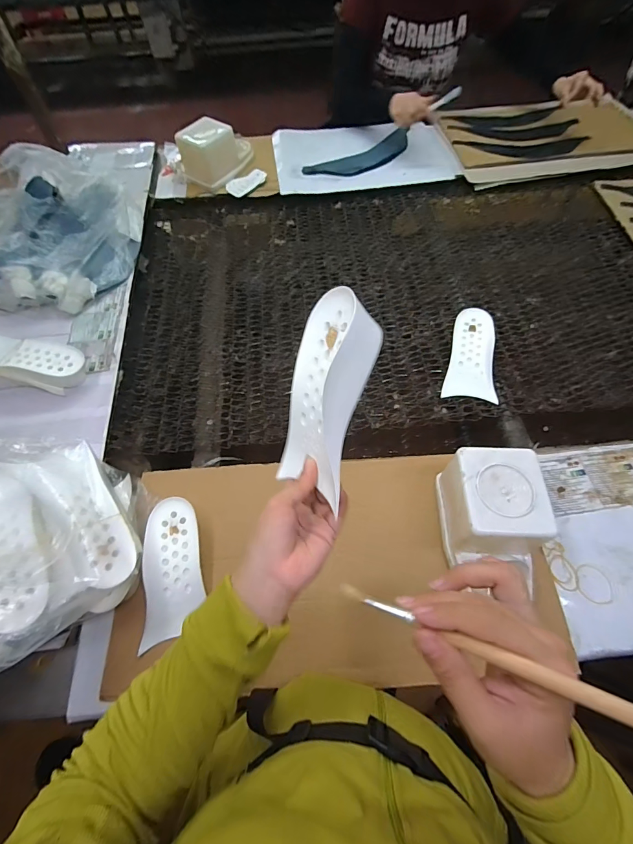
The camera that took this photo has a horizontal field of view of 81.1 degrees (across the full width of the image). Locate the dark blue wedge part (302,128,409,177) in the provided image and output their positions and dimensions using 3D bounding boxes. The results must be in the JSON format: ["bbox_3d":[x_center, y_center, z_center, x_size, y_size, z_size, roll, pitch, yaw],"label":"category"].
[{"bbox_3d":[0.128,-0.699,0.977,0.326,0.011,0.100,-33,70,-14],"label":"dark blue wedge part"}]

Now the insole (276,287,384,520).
[{"bbox_3d":[0.005,-0.026,0.322,0.080,0.048,0.169,15,87,46],"label":"insole"}]

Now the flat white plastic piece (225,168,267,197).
[{"bbox_3d":[-0.179,-0.610,0.942,0.101,0.008,0.051,-36,82,-5],"label":"flat white plastic piece"}]

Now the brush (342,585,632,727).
[{"bbox_3d":[0.089,0.119,0.190,0.173,0.007,0.009,8,63,34],"label":"brush"}]

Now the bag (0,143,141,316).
[{"bbox_3d":[-0.542,-0.411,0.761,0.308,0.115,0.397,-2,60,-2],"label":"bag"}]

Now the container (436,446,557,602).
[{"bbox_3d":[0.223,0.111,0.482,0.099,0.117,0.119,2,60,0],"label":"container"}]

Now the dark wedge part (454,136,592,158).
[{"bbox_3d":[0.533,-0.716,0.971,0.325,0.009,0.079,3,68,7],"label":"dark wedge part"}]

